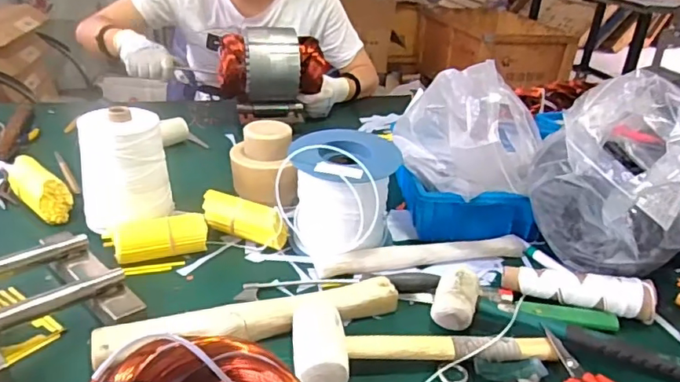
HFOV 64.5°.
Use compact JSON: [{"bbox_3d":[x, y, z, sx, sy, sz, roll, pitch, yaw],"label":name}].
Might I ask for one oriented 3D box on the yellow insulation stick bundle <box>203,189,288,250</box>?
[{"bbox_3d":[-0.137,0.039,0.768,0.129,0.042,0.047,13,31,13],"label":"yellow insulation stick bundle"}]

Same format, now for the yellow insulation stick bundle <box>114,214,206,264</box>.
[{"bbox_3d":[-0.236,0.061,0.716,0.115,0.043,0.040,-6,32,-20],"label":"yellow insulation stick bundle"}]

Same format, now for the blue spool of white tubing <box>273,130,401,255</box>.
[{"bbox_3d":[-0.002,-0.001,0.746,0.146,0.133,0.129,19,32,21],"label":"blue spool of white tubing"}]

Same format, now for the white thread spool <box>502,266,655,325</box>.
[{"bbox_3d":[0.298,0.119,0.675,0.178,0.042,0.043,13,30,12],"label":"white thread spool"}]

